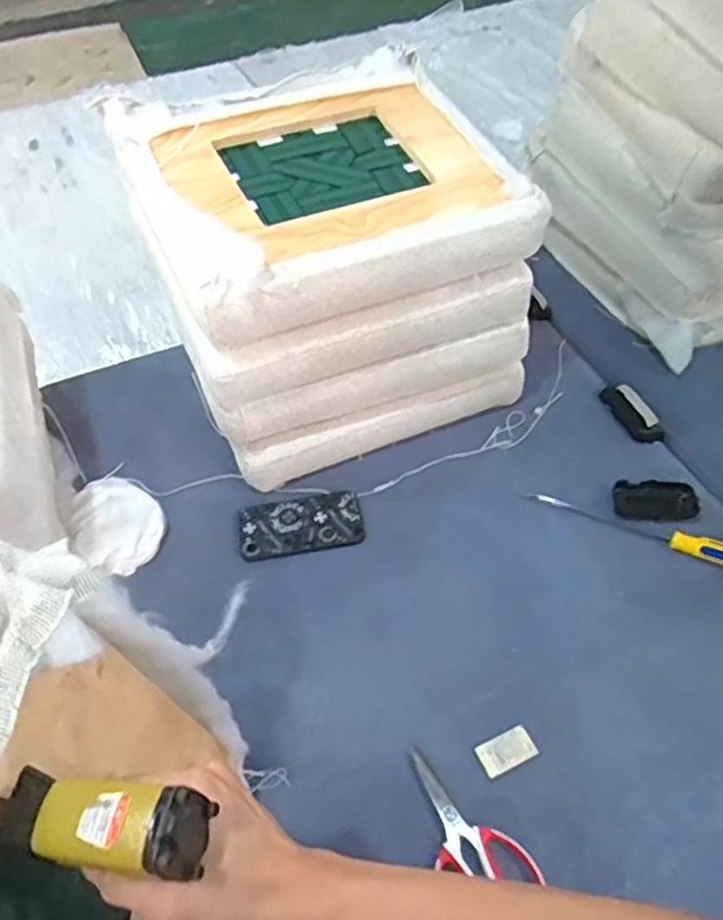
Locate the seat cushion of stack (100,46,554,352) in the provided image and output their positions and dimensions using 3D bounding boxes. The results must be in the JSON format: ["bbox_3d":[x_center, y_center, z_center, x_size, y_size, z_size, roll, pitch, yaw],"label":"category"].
[{"bbox_3d":[-0.051,-0.363,0.894,0.448,0.083,0.409,-20,56,-15],"label":"seat cushion of stack"}]

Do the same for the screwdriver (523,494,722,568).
[{"bbox_3d":[0.372,0.088,0.903,0.302,0.024,0.033,20,56,14],"label":"screwdriver"}]

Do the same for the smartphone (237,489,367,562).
[{"bbox_3d":[-0.080,0.087,0.916,0.162,0.013,0.089,-10,54,-9],"label":"smartphone"}]

